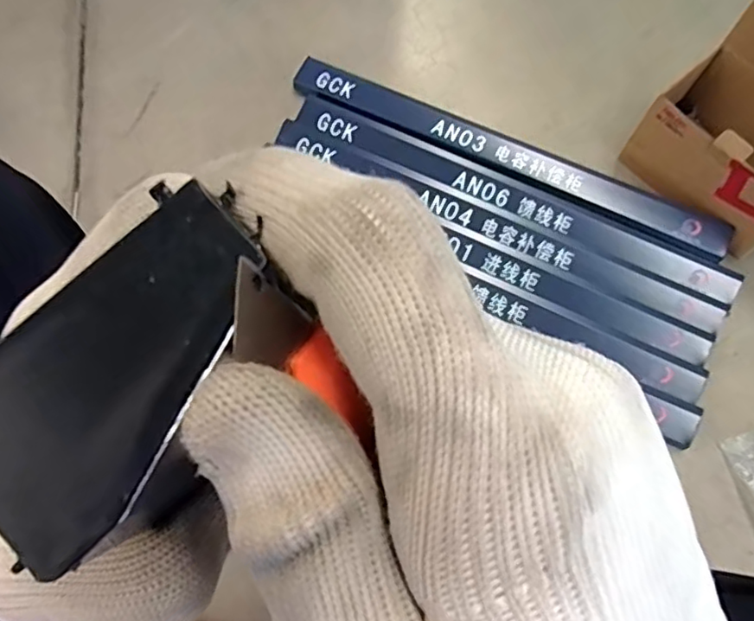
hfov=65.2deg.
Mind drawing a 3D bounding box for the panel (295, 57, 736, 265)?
[{"bbox_3d":[0.219,-0.279,1.038,0.788,0.026,0.076,25,70,9],"label":"panel"}]

